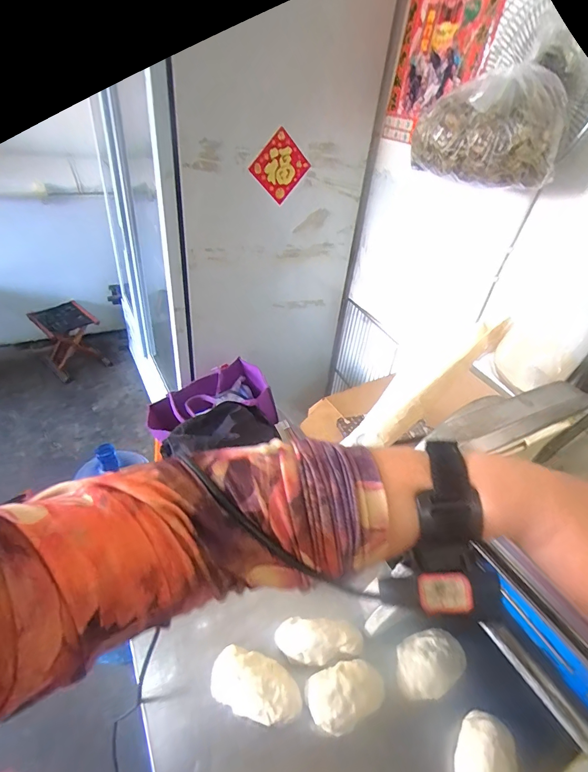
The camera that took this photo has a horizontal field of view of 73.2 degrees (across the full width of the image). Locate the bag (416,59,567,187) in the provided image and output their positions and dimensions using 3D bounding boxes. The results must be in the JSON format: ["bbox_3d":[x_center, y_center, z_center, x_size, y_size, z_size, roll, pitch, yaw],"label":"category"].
[{"bbox_3d":[0.312,-0.423,0.647,0.188,0.152,0.155,7,37,1],"label":"bag"}]

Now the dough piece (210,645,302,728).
[{"bbox_3d":[-0.045,0.356,0.468,0.107,0.047,0.057,17,38,13],"label":"dough piece"}]

